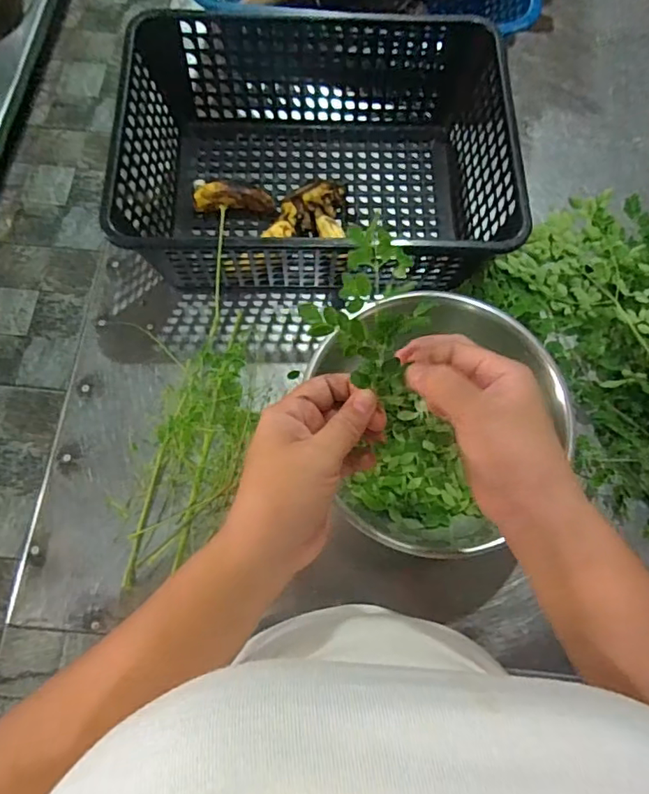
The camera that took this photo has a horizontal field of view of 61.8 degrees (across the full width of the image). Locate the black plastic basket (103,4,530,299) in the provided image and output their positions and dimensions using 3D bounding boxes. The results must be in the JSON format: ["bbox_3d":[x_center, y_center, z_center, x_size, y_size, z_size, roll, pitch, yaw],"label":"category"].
[{"bbox_3d":[-0.008,-0.245,0.543,0.347,0.119,0.262,0,71,-2],"label":"black plastic basket"}]

